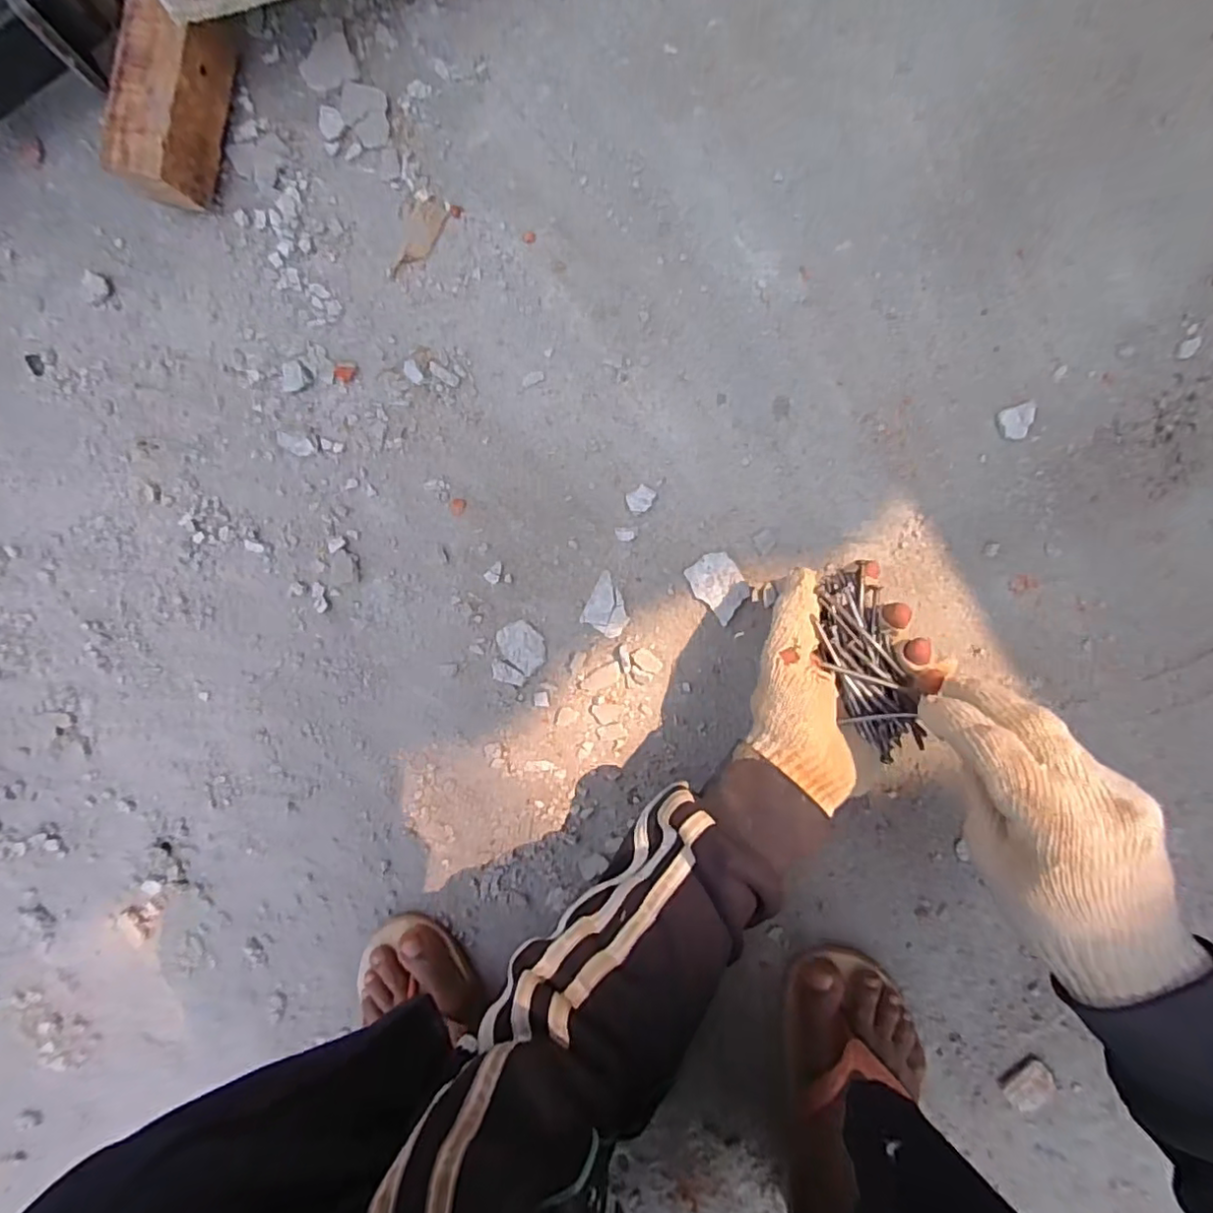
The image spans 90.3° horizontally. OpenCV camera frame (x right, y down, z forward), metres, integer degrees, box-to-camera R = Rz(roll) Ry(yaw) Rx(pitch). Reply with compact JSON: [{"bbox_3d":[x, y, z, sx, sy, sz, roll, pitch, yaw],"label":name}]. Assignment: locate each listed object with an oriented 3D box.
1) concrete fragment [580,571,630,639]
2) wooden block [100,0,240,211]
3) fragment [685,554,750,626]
[{"bbox_3d":[0.003,0.000,0.437,0.032,0.004,0.039,28,99,1],"label":"concrete fragment"},{"bbox_3d":[-0.282,-0.321,0.393,0.060,0.046,0.115,15,99,2],"label":"wooden block"},{"bbox_3d":[0.080,-0.016,0.428,0.034,0.011,0.045,-42,92,9],"label":"fragment"}]

